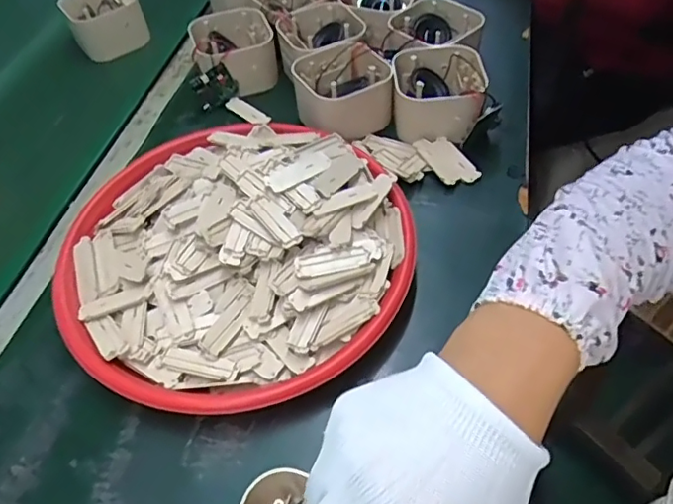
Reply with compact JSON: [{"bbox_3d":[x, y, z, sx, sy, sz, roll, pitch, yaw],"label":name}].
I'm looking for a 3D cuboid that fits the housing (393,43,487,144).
[{"bbox_3d":[0.103,-0.164,0.564,0.090,0.052,0.097,3,52,8],"label":"housing"}]

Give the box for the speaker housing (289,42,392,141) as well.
[{"bbox_3d":[0.006,-0.170,0.585,0.097,0.054,0.091,-11,51,-3],"label":"speaker housing"}]

